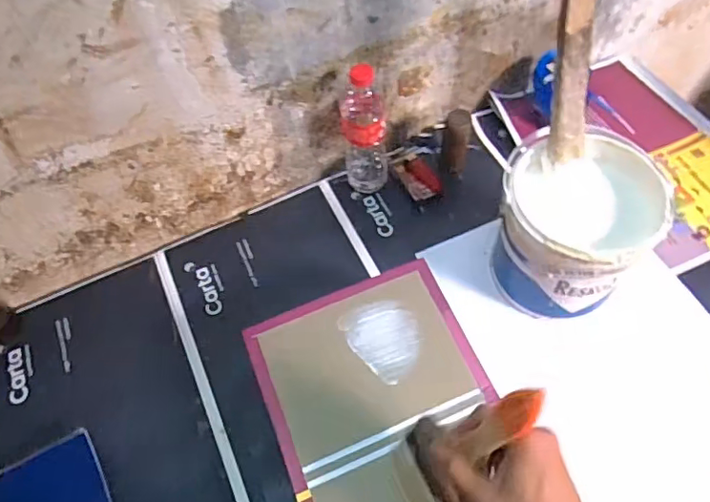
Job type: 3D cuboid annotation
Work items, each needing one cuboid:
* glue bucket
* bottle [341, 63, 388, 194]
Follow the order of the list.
[{"bbox_3d":[0.276,-0.027,0.713,0.178,0.185,0.185,13,60,11],"label":"glue bucket"},{"bbox_3d":[0.014,-0.179,0.811,0.063,0.232,0.061,-2,59,3],"label":"bottle"}]

